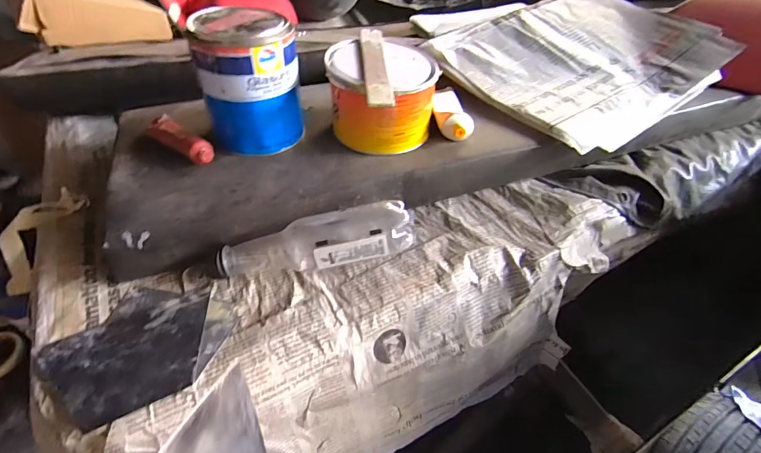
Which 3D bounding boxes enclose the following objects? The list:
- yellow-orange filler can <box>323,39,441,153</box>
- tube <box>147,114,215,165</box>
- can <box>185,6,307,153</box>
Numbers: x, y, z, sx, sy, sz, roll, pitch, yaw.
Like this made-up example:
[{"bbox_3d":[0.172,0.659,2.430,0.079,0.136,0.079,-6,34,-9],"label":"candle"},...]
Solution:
[{"bbox_3d":[0.004,-0.149,0.436,0.117,0.086,0.107,-4,47,-1],"label":"yellow-orange filler can"},{"bbox_3d":[-0.224,-0.099,0.419,0.109,0.018,0.030,31,55,28],"label":"tube"},{"bbox_3d":[-0.136,-0.154,0.407,0.099,0.122,0.087,-11,47,-8],"label":"can"}]

